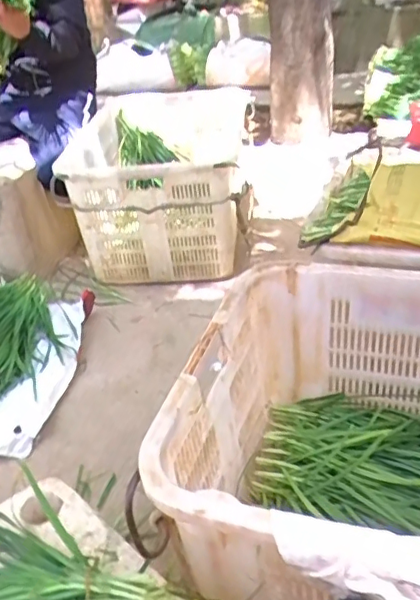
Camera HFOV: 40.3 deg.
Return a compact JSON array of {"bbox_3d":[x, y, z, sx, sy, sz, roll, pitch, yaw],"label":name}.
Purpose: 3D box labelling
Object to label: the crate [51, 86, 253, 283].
[{"bbox_3d":[-0.119,-0.341,1.691,0.450,0.376,0.635,-1,32,8],"label":"crate"}]

